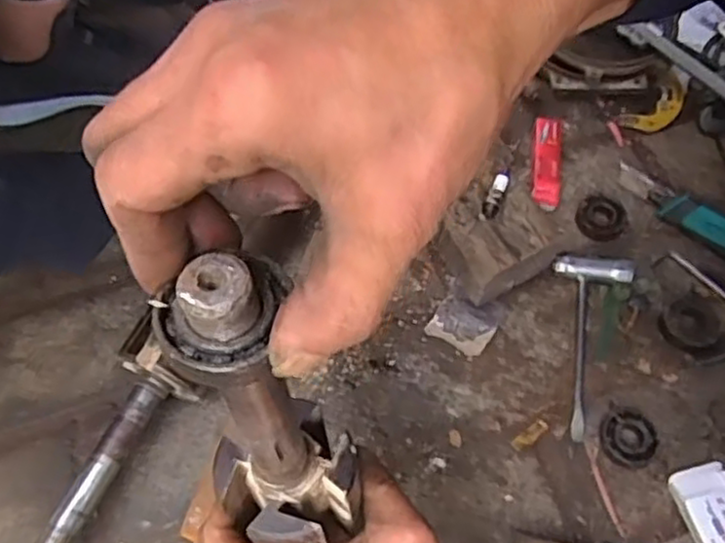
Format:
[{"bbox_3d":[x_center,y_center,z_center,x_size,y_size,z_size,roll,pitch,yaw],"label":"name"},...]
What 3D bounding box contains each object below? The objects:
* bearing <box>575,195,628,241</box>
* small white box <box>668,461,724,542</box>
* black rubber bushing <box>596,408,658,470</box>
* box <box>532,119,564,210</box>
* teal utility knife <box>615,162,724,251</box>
[{"bbox_3d":[0.232,-0.053,0.688,0.046,0.017,0.046,-1,62,1],"label":"bearing"},{"bbox_3d":[0.279,0.189,0.556,0.051,0.021,0.072,-17,63,-7],"label":"small white box"},{"bbox_3d":[0.218,0.137,0.585,0.045,0.016,0.046,-1,62,1],"label":"black rubber bushing"},{"bbox_3d":[0.184,-0.109,0.708,0.027,0.030,0.087,6,63,5],"label":"box"},{"bbox_3d":[0.325,-0.050,0.682,0.175,0.034,0.031,37,69,19],"label":"teal utility knife"}]

